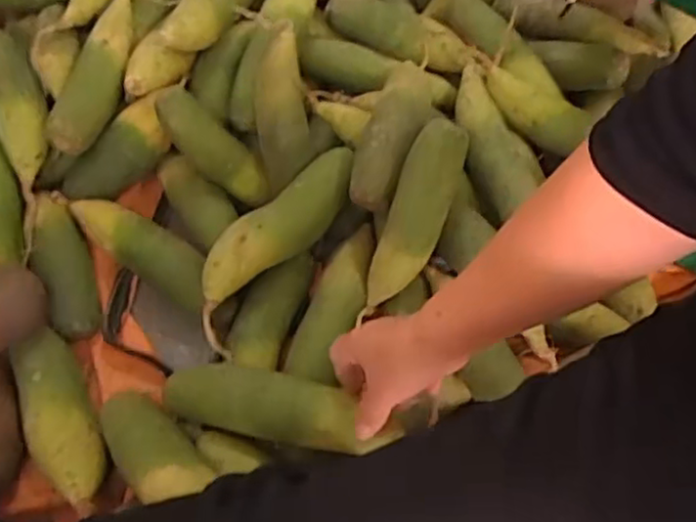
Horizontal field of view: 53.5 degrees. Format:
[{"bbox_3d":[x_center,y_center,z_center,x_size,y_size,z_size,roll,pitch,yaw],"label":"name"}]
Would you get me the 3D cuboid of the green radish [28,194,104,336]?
[{"bbox_3d":[-0.290,-0.003,0.703,0.050,0.052,0.167,-18,61,-13],"label":"green radish"}]

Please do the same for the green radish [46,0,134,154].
[{"bbox_3d":[-0.267,-0.215,0.744,0.045,0.043,0.202,14,74,6],"label":"green radish"}]

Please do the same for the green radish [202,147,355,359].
[{"bbox_3d":[-0.076,-0.024,0.682,0.071,0.058,0.232,32,62,16],"label":"green radish"}]

